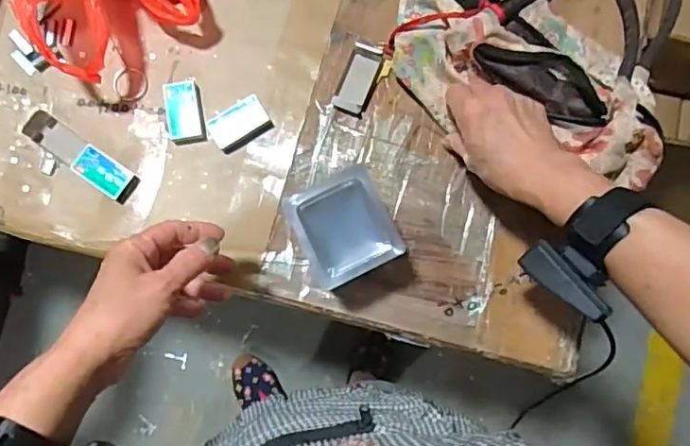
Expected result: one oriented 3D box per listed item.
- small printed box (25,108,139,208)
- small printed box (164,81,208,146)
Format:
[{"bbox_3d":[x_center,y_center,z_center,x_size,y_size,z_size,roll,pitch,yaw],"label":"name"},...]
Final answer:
[{"bbox_3d":[-0.237,-0.059,0.514,0.108,0.014,0.029,35,84,5],"label":"small printed box"},{"bbox_3d":[-0.146,-0.100,0.522,0.033,0.015,0.053,-10,82,-1],"label":"small printed box"}]

